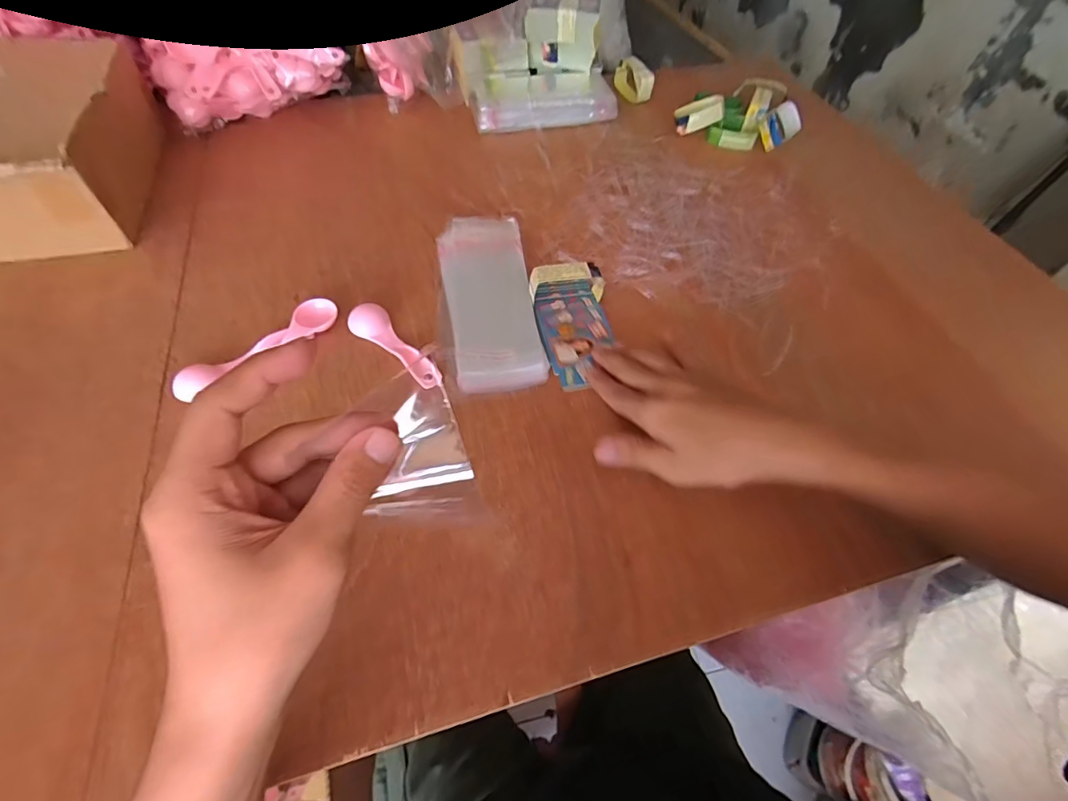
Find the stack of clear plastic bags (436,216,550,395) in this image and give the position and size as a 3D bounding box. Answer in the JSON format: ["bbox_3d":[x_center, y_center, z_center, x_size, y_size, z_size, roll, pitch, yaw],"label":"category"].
[{"bbox_3d":[-0.043,-0.099,0.445,0.081,0.019,0.206,-7,55,-6],"label":"stack of clear plastic bags"}]

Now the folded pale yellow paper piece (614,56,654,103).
[{"bbox_3d":[0.144,-0.471,0.702,0.031,0.044,0.076,-15,56,-11],"label":"folded pale yellow paper piece"}]

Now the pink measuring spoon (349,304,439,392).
[{"bbox_3d":[-0.122,-0.047,0.407,0.033,0.009,0.109,-34,61,-22],"label":"pink measuring spoon"}]

